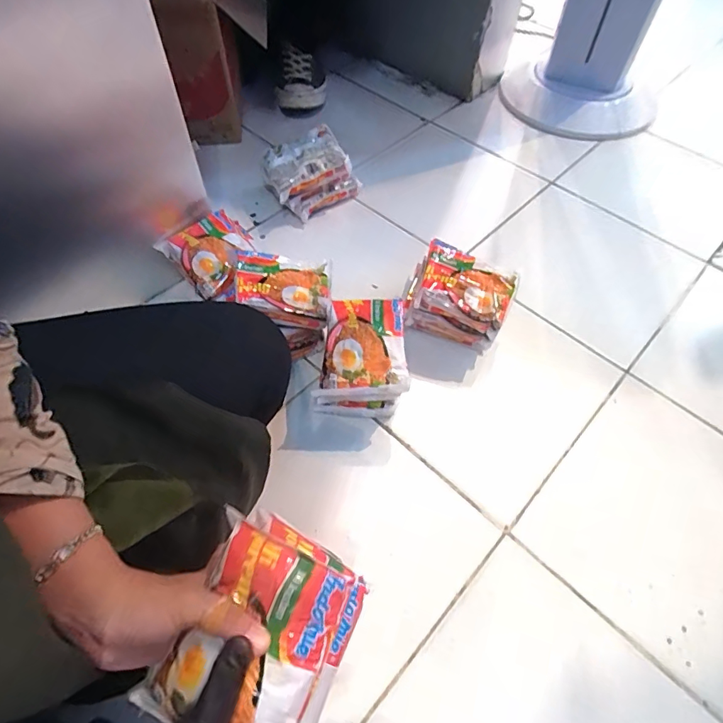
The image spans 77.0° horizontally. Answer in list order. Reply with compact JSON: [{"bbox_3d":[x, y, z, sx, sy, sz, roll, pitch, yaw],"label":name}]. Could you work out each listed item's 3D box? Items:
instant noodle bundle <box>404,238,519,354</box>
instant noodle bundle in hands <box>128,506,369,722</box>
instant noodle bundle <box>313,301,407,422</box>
[{"bbox_3d":[0.134,-0.077,0.627,0.124,0.112,0.101,24,60,14],"label":"instant noodle bundle"},{"bbox_3d":[-0.069,0.184,0.308,0.116,0.057,0.135,15,57,12],"label":"instant noodle bundle in hands"},{"bbox_3d":[-0.003,-0.001,0.575,0.108,0.106,0.122,-1,57,-2],"label":"instant noodle bundle"}]

